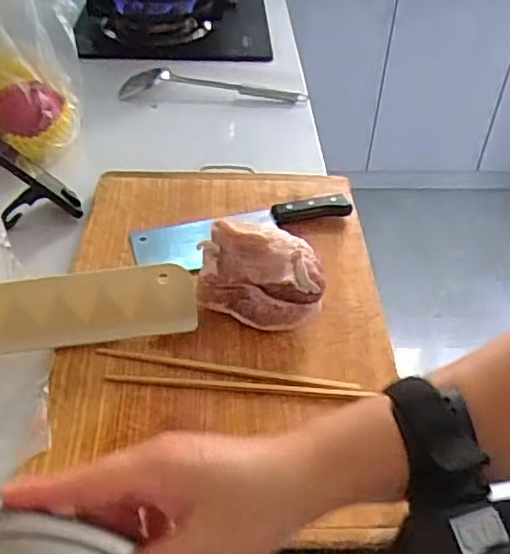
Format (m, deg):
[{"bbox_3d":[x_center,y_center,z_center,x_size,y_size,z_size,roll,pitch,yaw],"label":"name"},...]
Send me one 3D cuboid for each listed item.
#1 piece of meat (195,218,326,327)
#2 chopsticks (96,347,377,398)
[{"bbox_3d":[0.005,-0.005,0.646,0.125,0.086,0.101,2,42,-2],"label":"piece of meat"},{"bbox_3d":[-0.022,0.094,0.592,0.258,0.007,0.033,6,42,3],"label":"chopsticks"}]

